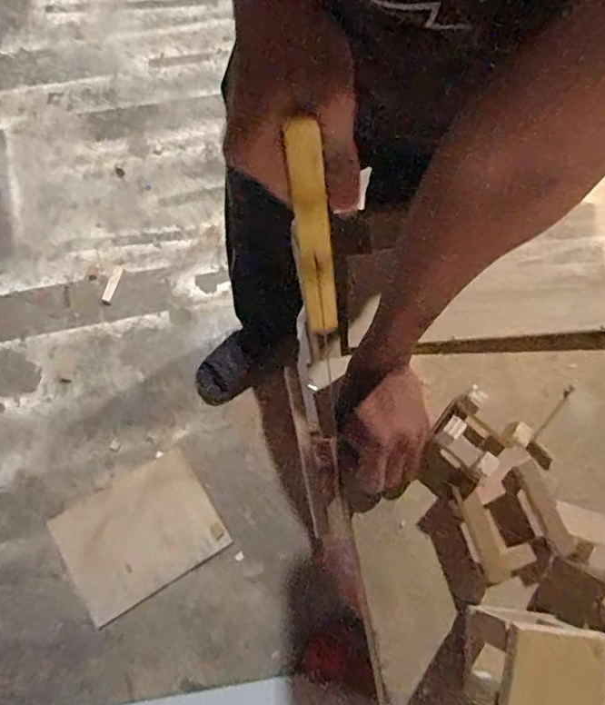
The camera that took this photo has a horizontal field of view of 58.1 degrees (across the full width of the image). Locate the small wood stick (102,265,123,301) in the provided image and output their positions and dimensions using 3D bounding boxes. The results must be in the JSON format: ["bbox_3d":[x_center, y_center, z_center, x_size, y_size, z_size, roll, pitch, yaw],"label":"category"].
[{"bbox_3d":[-0.479,-0.174,1.373,0.024,0.011,0.096,18,74,2],"label":"small wood stick"}]

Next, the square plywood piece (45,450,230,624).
[{"bbox_3d":[-0.369,0.404,1.230,0.323,0.012,0.263,-30,72,-13],"label":"square plywood piece"}]

